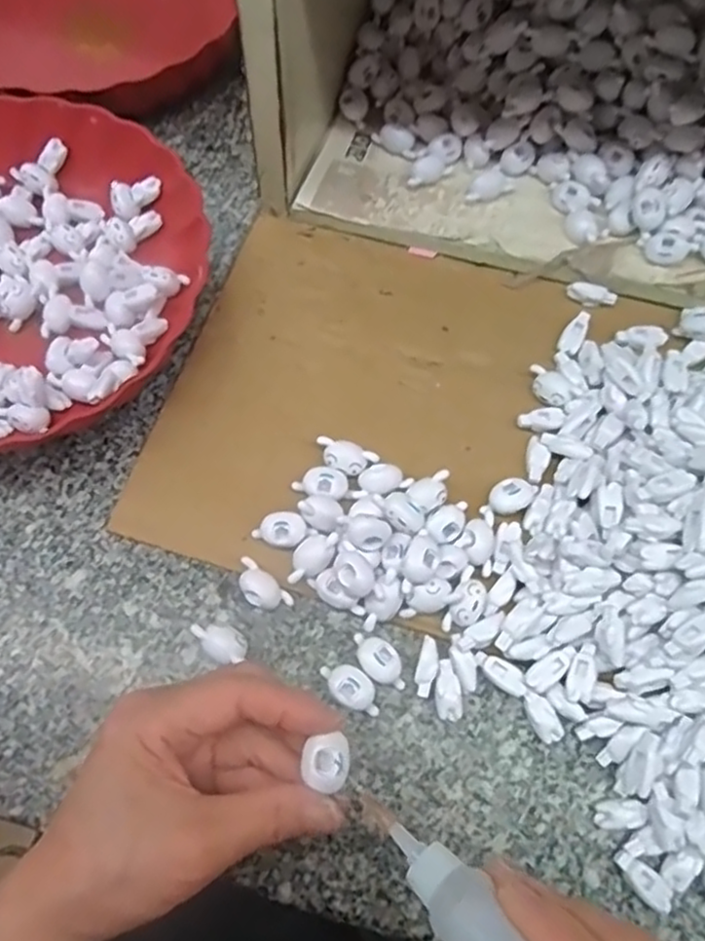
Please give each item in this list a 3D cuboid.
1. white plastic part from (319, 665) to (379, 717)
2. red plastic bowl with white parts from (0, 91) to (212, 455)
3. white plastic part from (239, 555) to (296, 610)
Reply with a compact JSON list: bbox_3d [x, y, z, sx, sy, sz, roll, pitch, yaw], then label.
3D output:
[{"bbox_3d":[-0.001,0.108,0.342,0.034,0.015,0.017,29,70,11],"label":"white plastic part"},{"bbox_3d":[-0.207,-0.124,0.415,0.228,0.056,0.218,0,67,0],"label":"red plastic bowl with white parts"},{"bbox_3d":[-0.048,0.063,0.360,0.032,0.017,0.017,34,71,13],"label":"white plastic part"}]

